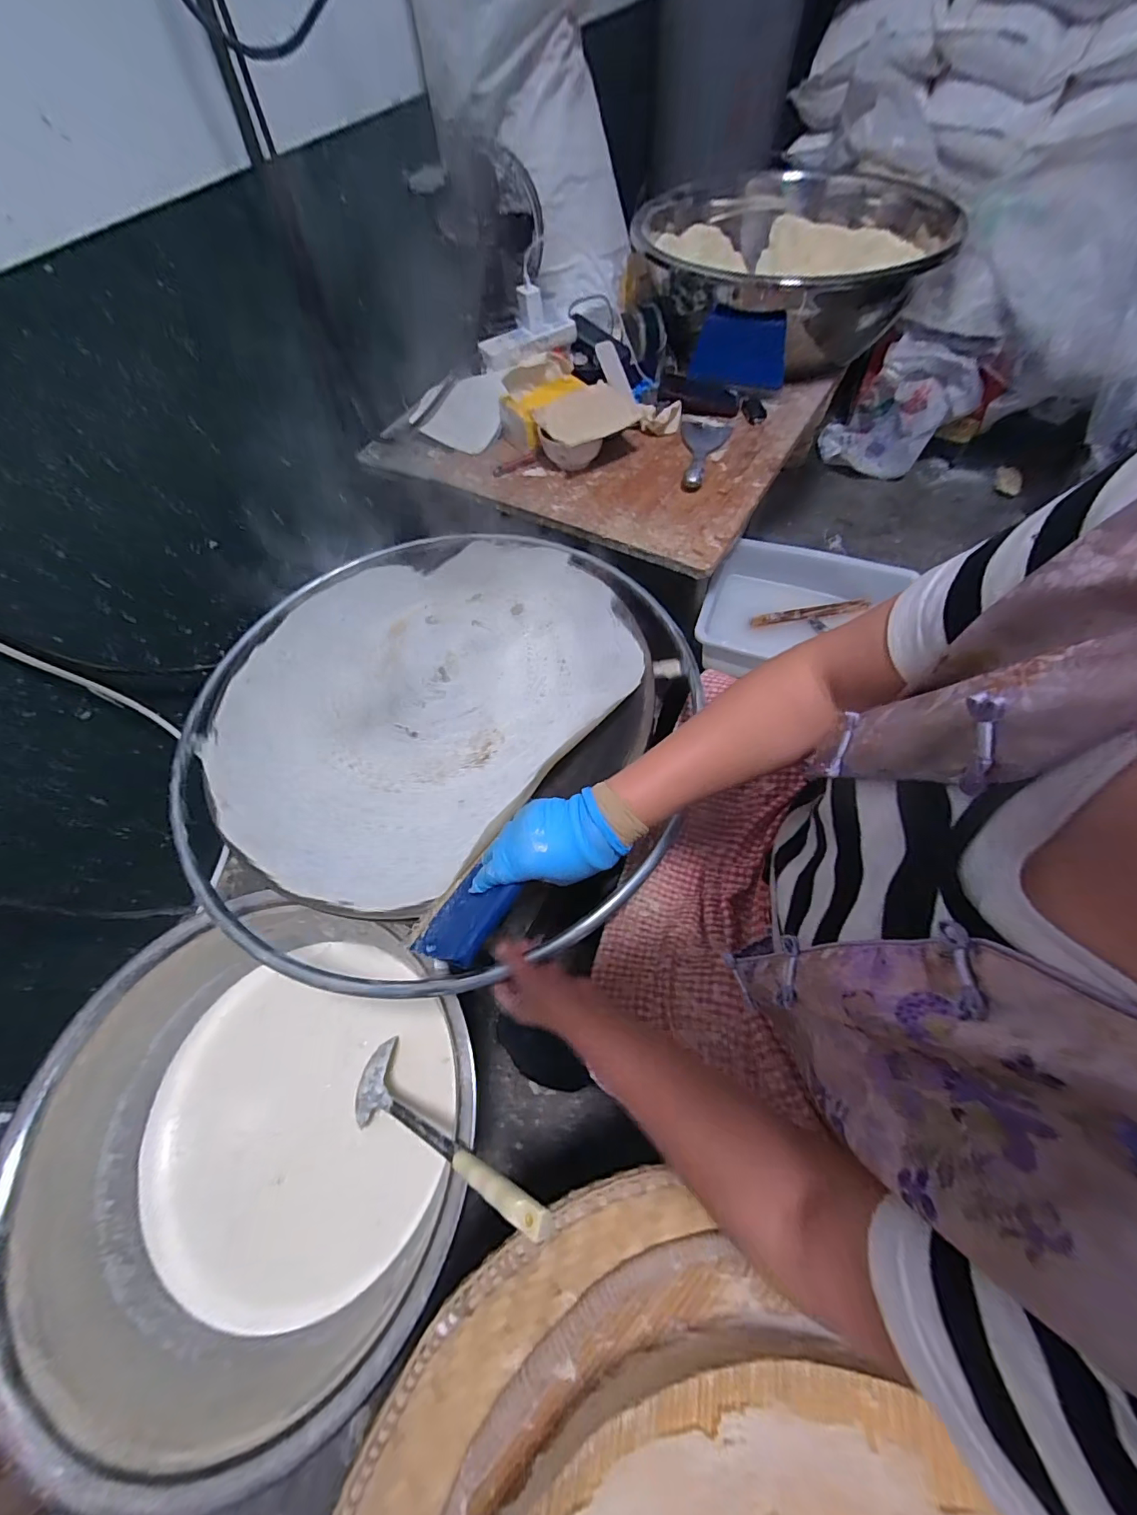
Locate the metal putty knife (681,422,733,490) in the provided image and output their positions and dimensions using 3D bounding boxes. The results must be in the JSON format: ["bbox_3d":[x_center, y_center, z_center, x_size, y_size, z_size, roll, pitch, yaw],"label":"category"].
[{"bbox_3d":[0.238,-0.553,0.870,0.089,0.032,0.218,13,63,10],"label":"metal putty knife"}]

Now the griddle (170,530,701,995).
[{"bbox_3d":[-0.187,-0.057,0.628,0.638,0.080,0.632,-2,62,3],"label":"griddle"}]

